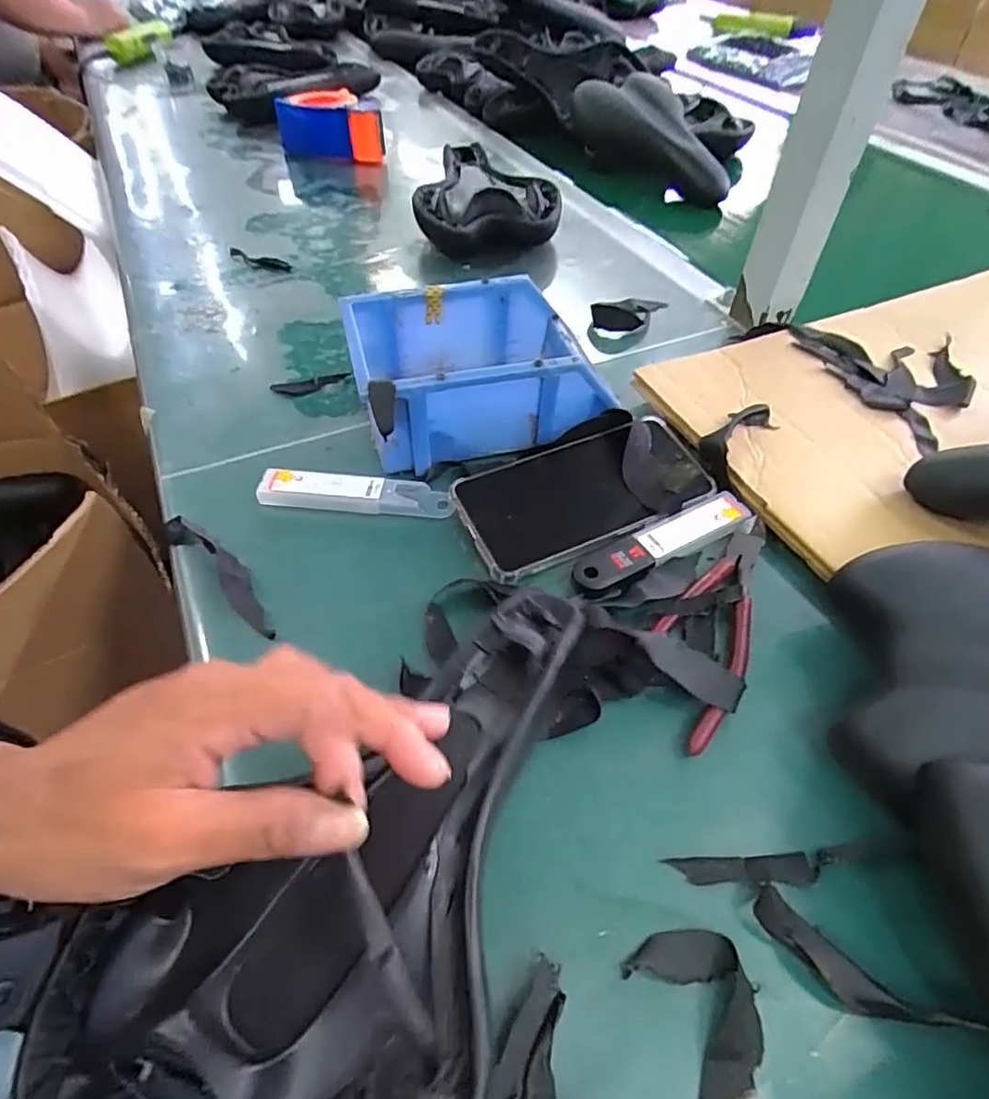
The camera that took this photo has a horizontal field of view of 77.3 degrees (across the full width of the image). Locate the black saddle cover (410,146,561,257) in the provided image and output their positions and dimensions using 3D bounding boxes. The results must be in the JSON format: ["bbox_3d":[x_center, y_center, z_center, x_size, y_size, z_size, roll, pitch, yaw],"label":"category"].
[{"bbox_3d":[-0.013,-0.391,0.692,0.144,0.062,0.215,-3,50,-4],"label":"black saddle cover"}]

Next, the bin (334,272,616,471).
[{"bbox_3d":[-0.012,-0.124,0.442,0.165,0.077,0.124,-14,52,-12],"label":"bin"}]

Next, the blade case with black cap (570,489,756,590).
[{"bbox_3d":[0.105,-0.005,0.384,0.125,0.006,0.028,-21,53,-18],"label":"blade case with black cap"}]

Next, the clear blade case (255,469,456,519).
[{"bbox_3d":[-0.091,-0.037,0.409,0.124,0.013,0.025,4,50,3],"label":"clear blade case"}]

